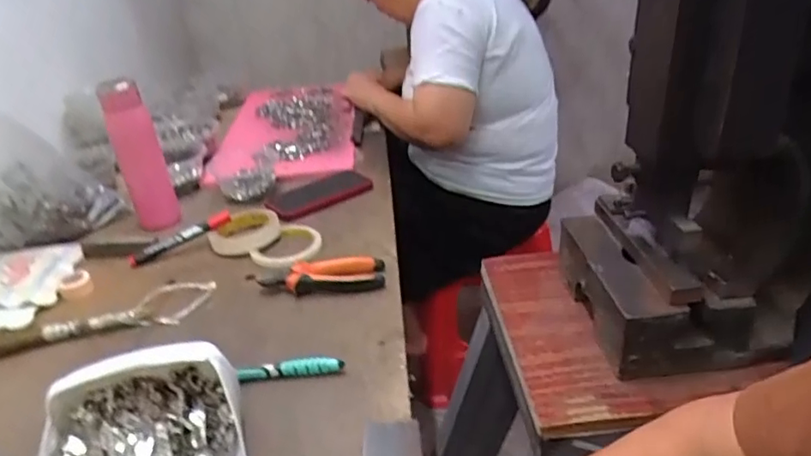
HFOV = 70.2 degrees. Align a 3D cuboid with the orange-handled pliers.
[{"bbox_3d":[-0.101,0.059,0.709,0.147,0.024,0.040,-7,29,-2],"label":"orange-handled pliers"}]

